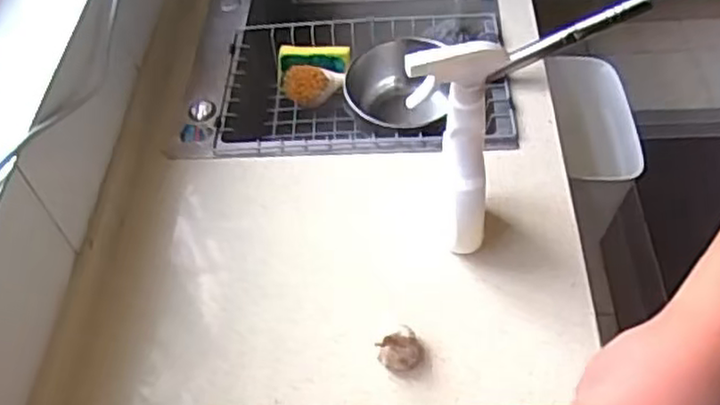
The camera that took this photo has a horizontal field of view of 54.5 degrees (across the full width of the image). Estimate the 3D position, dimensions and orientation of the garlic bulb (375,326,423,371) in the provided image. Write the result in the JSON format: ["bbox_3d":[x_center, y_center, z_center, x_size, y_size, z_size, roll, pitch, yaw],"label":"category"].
[{"bbox_3d":[0.040,0.147,0.686,0.042,0.039,0.033,-33,56,-19],"label":"garlic bulb"}]

